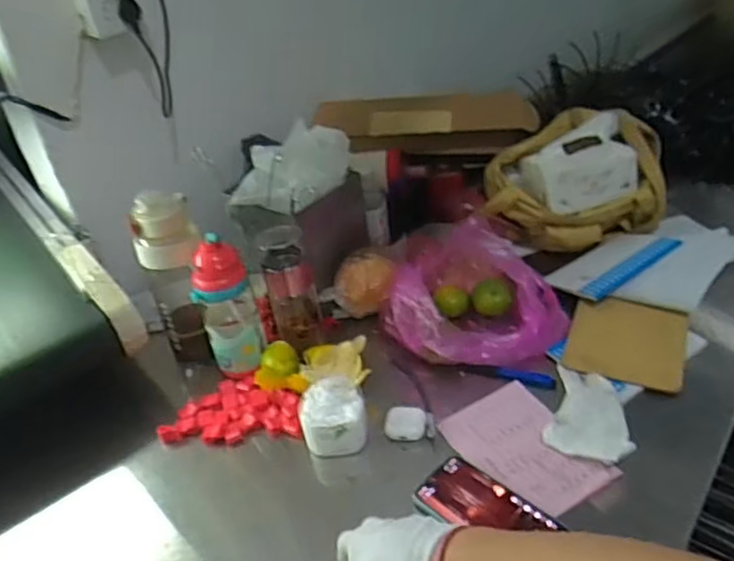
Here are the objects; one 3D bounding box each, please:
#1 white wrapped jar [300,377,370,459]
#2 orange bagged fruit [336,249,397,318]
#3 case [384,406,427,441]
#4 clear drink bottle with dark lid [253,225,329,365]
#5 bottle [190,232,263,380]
[{"bbox_3d":[-0.041,0.166,0.782,0.076,0.056,0.077,-5,34,4],"label":"white wrapped jar"},{"bbox_3d":[0.000,0.002,0.978,0.089,0.080,0.075,-1,35,10],"label":"orange bagged fruit"},{"bbox_3d":[0.047,0.175,0.781,0.049,0.020,0.042,-1,35,9],"label":"case"},{"bbox_3d":[-0.104,0.019,0.896,0.067,0.177,0.071,-13,35,-7],"label":"clear drink bottle with dark lid"},{"bbox_3d":[-0.190,0.038,0.875,0.078,0.196,0.067,-15,35,-11],"label":"bottle"}]

